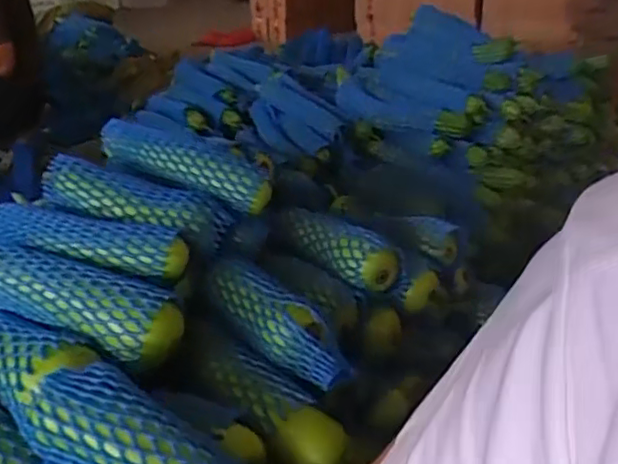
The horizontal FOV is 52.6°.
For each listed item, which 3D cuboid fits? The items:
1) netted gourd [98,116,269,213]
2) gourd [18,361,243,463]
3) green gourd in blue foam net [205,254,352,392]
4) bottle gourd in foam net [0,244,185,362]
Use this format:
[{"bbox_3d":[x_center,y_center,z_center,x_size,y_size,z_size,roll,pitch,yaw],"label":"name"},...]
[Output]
[{"bbox_3d":[-0.168,-0.094,0.791,0.252,0.057,0.055,22,32,18],"label":"netted gourd"},{"bbox_3d":[-0.119,0.184,0.500,0.226,0.059,0.068,33,32,5],"label":"gourd"},{"bbox_3d":[-0.039,0.088,0.670,0.070,0.050,0.203,-24,49,-39],"label":"green gourd in blue foam net"},{"bbox_3d":[-0.242,0.064,0.625,0.242,0.071,0.068,7,27,19],"label":"bottle gourd in foam net"}]

